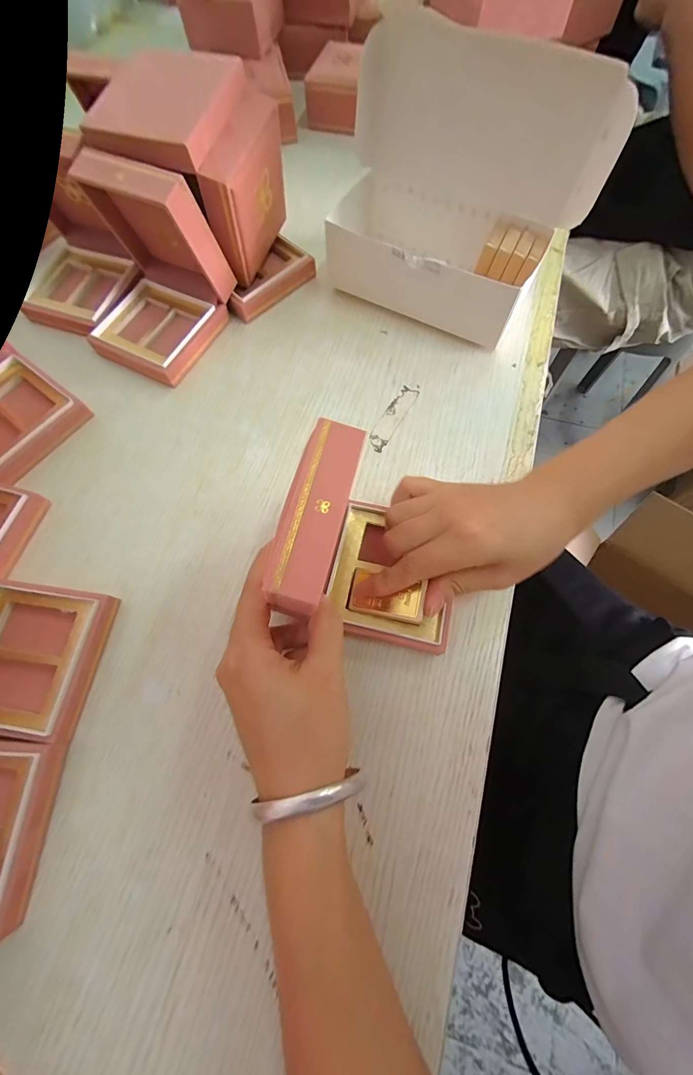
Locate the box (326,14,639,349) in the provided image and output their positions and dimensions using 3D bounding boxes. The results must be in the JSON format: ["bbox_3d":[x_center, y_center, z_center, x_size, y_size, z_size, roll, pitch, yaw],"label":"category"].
[{"bbox_3d":[0.076,-0.260,0.296,0.181,0.140,0.080,27,73,10],"label":"box"}]

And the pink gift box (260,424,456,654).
[{"bbox_3d":[0.020,0.007,0.215,0.098,0.095,0.086,13,71,5],"label":"pink gift box"}]

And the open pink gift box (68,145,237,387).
[{"bbox_3d":[-0.166,-0.214,0.307,0.097,0.106,0.108,26,72,10],"label":"open pink gift box"}]

